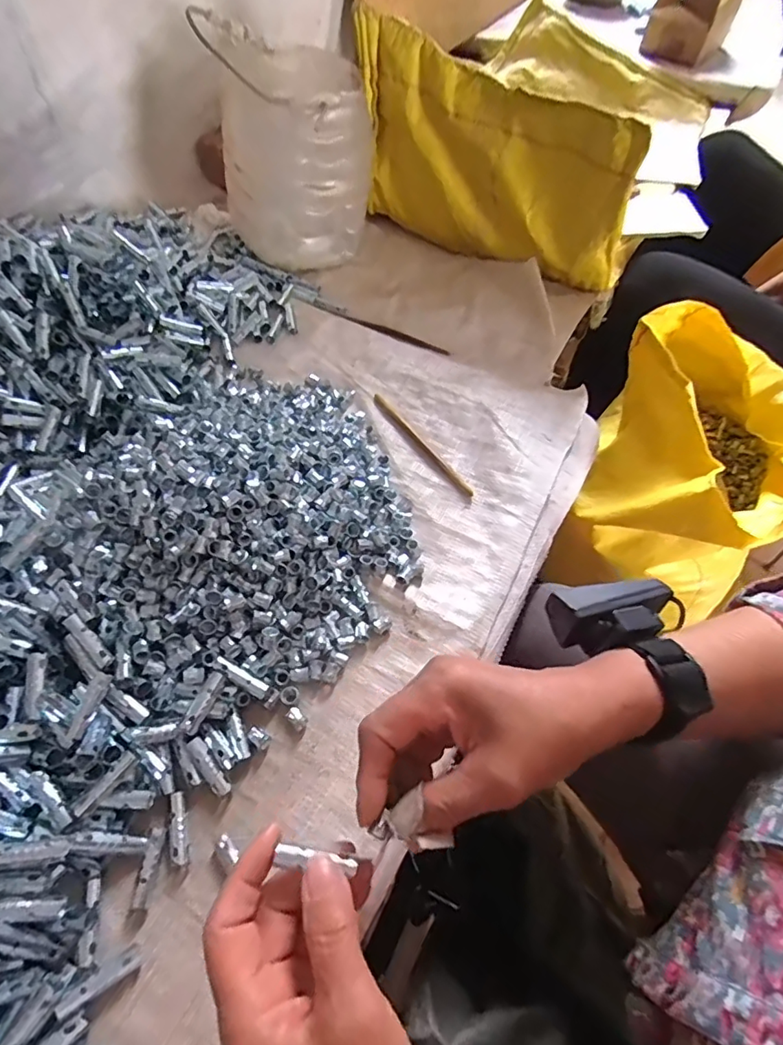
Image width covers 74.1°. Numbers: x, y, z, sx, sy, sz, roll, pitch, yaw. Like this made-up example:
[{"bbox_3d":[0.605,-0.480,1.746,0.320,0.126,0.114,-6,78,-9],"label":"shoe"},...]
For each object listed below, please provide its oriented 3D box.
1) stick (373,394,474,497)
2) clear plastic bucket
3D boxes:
[{"bbox_3d":[0.029,-0.075,0.492,0.009,0.006,0.143,-32,65,-21],"label":"stick"},{"bbox_3d":[-0.113,-0.417,0.586,0.148,0.193,0.149,2,58,-3],"label":"clear plastic bucket"}]

